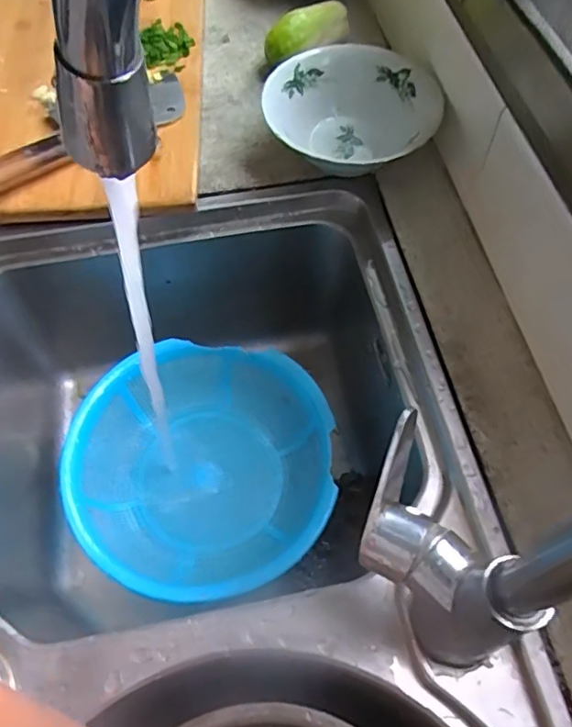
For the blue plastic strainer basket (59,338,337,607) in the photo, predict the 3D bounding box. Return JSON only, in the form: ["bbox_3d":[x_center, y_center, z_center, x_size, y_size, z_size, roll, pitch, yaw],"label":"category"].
[{"bbox_3d":[-0.084,0.106,0.599,0.255,0.099,0.245,-1,58,1],"label":"blue plastic strainer basket"}]

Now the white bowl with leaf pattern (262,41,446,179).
[{"bbox_3d":[0.063,-0.240,0.566,0.162,0.060,0.155,0,60,1],"label":"white bowl with leaf pattern"}]

